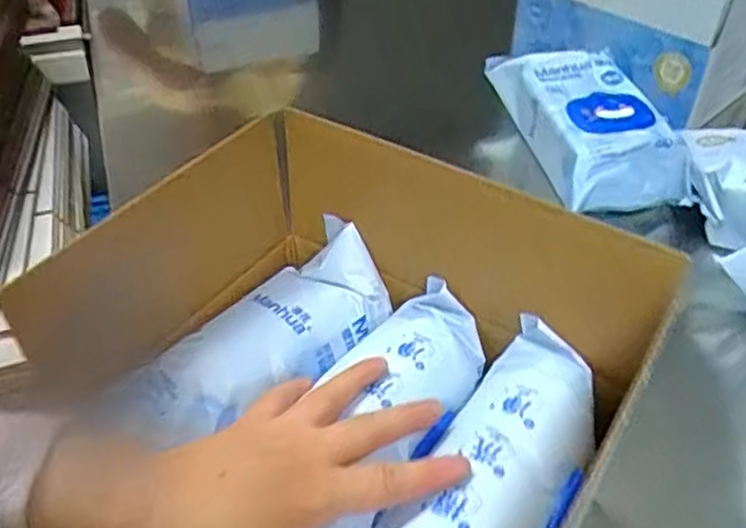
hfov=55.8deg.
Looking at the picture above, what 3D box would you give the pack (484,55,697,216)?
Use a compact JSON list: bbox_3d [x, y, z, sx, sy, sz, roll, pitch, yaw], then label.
[{"bbox_3d":[0.211,-0.143,0.708,0.124,0.061,0.234,-9,43,-9],"label":"pack"}]

